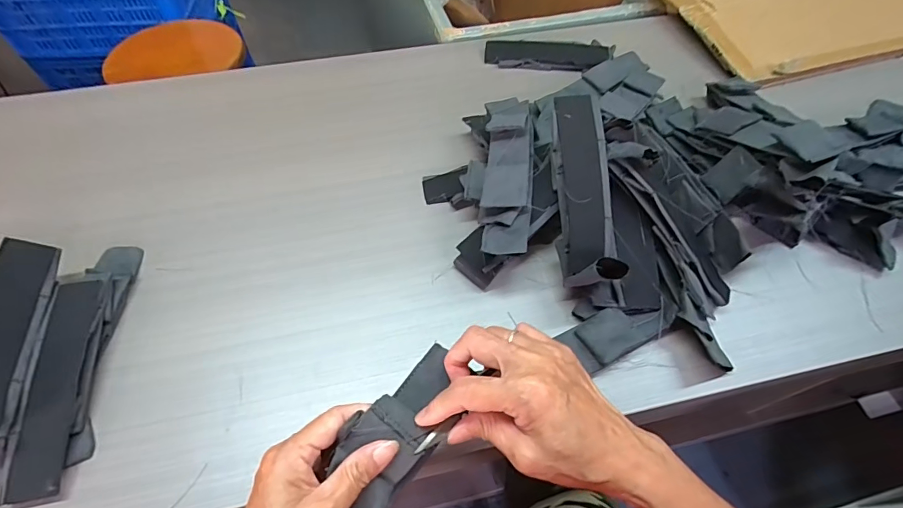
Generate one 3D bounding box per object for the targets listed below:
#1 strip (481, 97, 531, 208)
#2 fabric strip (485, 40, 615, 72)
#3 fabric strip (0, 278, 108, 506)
[{"bbox_3d":[0.060,-0.114,0.472,0.048,0.026,0.155,4,57,1],"label":"strip"},{"bbox_3d":[0.146,-0.302,0.663,0.186,0.019,0.058,9,57,5],"label":"fabric strip"},{"bbox_3d":[-0.347,0.110,0.385,0.042,0.008,0.186,-6,64,-6],"label":"fabric strip"}]

